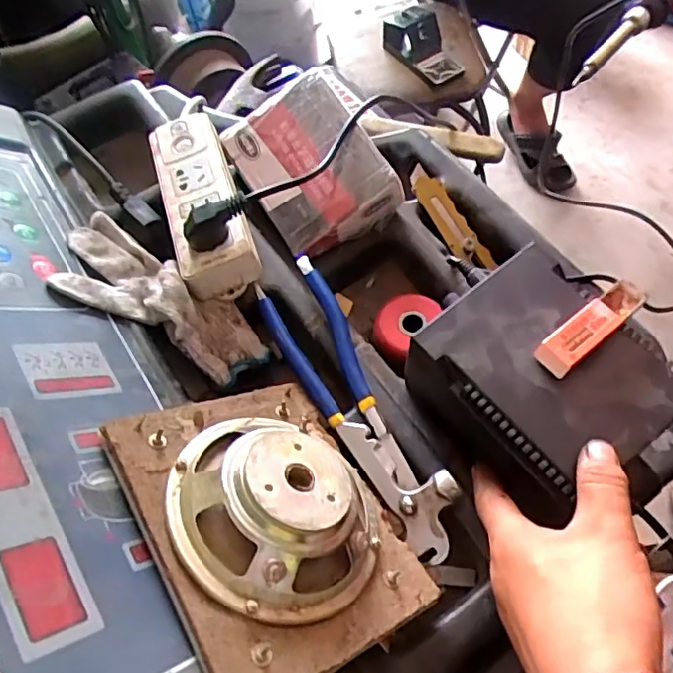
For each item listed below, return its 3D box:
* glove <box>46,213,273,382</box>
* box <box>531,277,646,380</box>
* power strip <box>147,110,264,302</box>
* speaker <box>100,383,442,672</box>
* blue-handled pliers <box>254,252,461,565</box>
[{"bbox_3d":[-0.137,-0.029,0.430,0.175,0.053,0.078,34,68,6],"label":"glove"},{"bbox_3d":[0.153,-0.007,0.346,0.078,0.015,0.021,-35,66,-15],"label":"box"},{"bbox_3d":[-0.108,-0.114,0.471,0.063,0.034,0.176,-18,62,-7],"label":"power strip"},{"bbox_3d":[-0.031,0.092,0.322,0.139,0.050,0.169,-11,53,-42],"label":"speaker"},{"bbox_3d":[0.010,0.041,0.401,0.051,0.022,0.229,-26,63,-11],"label":"blue-handled pliers"}]

